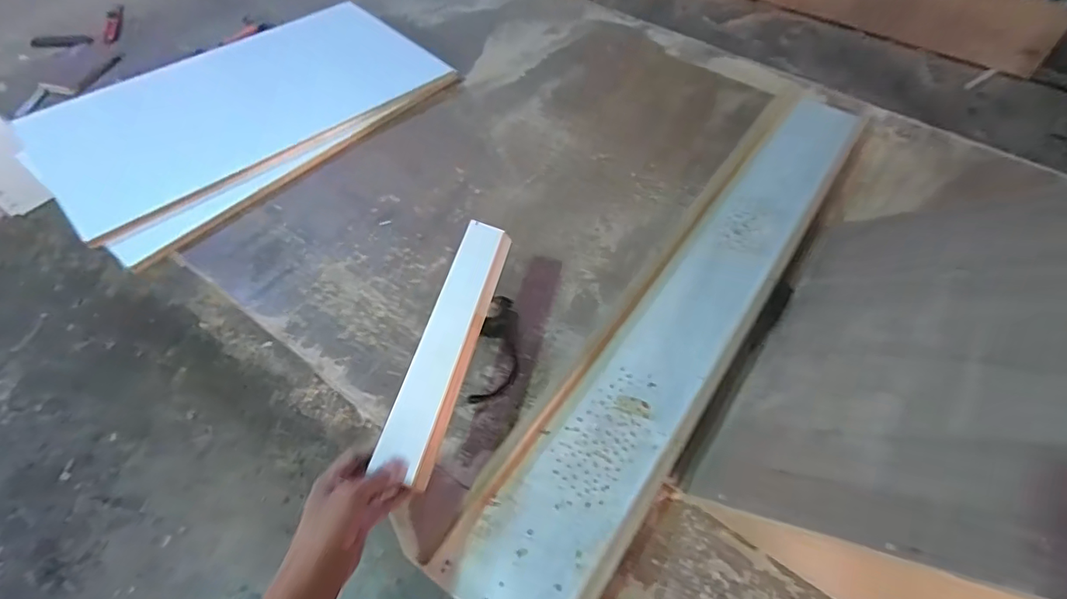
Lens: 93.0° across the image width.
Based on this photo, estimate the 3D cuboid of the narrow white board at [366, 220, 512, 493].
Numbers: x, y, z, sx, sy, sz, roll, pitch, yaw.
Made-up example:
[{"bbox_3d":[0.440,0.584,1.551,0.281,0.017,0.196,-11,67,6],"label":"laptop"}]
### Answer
[{"bbox_3d":[-0.102,0.045,0.632,0.061,0.025,0.350,13,59,5],"label":"narrow white board"}]

